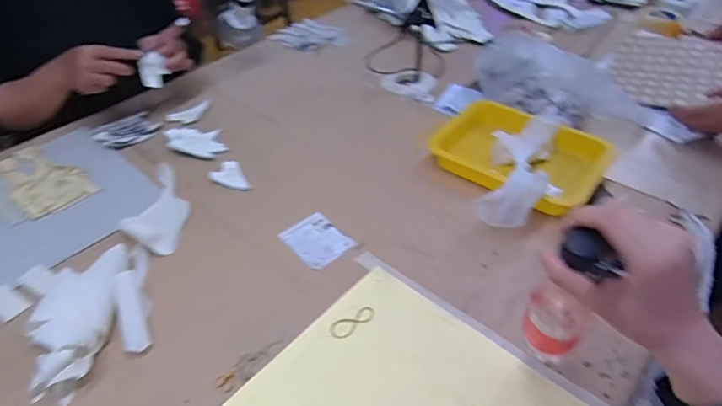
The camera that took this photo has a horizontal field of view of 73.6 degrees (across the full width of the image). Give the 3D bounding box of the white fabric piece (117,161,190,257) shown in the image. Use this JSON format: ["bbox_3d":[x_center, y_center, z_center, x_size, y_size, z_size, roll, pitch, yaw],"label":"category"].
[{"bbox_3d":[-0.297,0.000,0.723,0.083,0.019,0.188,2,44,1],"label":"white fabric piece"}]

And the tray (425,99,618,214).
[{"bbox_3d":[0.258,-0.076,0.788,0.252,0.046,0.211,28,50,25],"label":"tray"}]

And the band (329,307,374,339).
[{"bbox_3d":[-0.009,0.145,0.586,0.059,0.004,0.024,-22,49,-22],"label":"band"}]

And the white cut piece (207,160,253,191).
[{"bbox_3d":[-0.217,-0.043,0.785,0.053,0.004,0.087,-19,48,-20],"label":"white cut piece"}]

